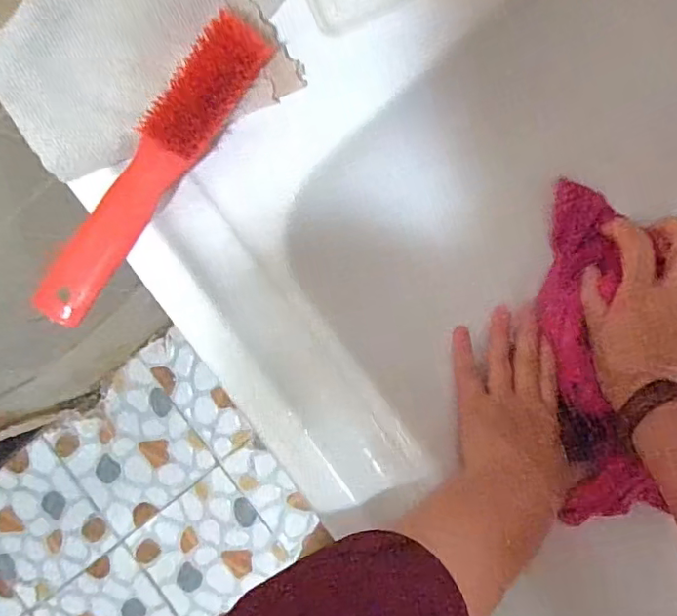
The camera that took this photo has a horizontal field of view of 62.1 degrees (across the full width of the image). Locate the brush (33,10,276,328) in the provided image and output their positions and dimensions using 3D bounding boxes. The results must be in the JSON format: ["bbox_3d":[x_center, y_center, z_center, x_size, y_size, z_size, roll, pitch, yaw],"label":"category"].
[{"bbox_3d":[-0.115,-0.082,0.345,0.032,0.027,0.210,36,97,6],"label":"brush"}]

